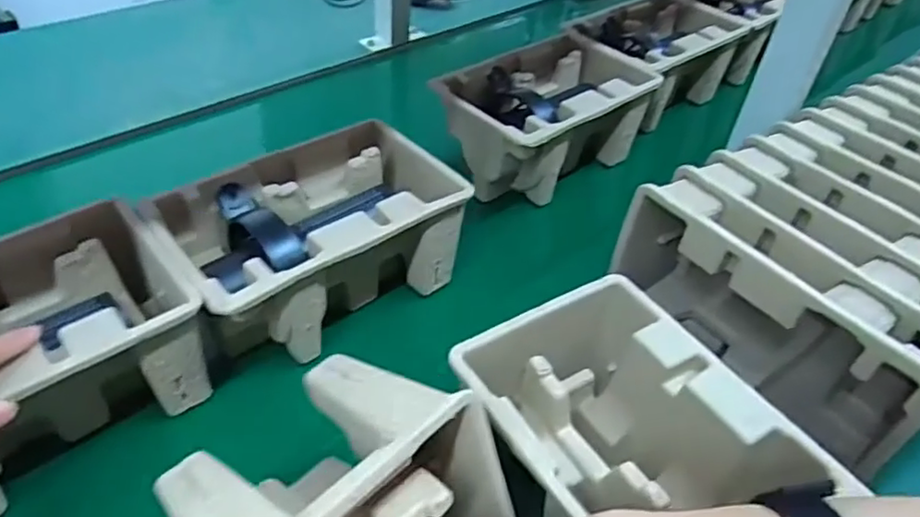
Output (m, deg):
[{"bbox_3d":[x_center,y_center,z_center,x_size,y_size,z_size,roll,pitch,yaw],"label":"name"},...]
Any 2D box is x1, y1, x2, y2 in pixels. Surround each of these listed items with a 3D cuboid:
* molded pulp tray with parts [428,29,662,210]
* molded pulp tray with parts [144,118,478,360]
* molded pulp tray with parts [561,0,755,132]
[{"bbox_3d":[0.086,-0.138,0.699,0.232,0.123,0.145,-31,54,-32],"label":"molded pulp tray with parts"},{"bbox_3d":[-0.120,-0.008,0.537,0.225,0.116,0.142,-28,53,-31],"label":"molded pulp tray with parts"},{"bbox_3d":[0.242,-0.250,0.817,0.216,0.107,0.145,-28,52,-31],"label":"molded pulp tray with parts"}]

